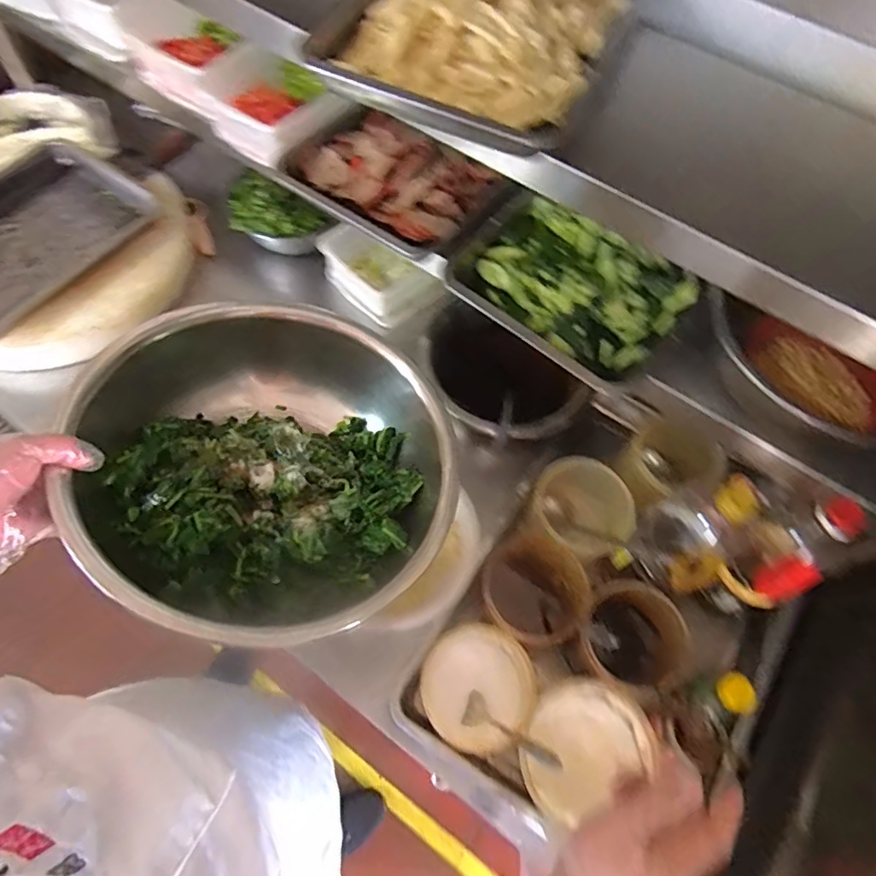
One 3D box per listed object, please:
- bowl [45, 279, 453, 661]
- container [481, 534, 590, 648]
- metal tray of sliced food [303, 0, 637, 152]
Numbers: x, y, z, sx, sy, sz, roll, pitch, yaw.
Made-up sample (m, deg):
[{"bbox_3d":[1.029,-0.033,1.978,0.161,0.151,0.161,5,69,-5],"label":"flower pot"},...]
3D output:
[{"bbox_3d":[-0.181,0.034,0.618,0.346,0.180,0.375,-27,68,-16],"label":"bowl"},{"bbox_3d":[0.126,0.199,0.727,0.123,0.086,0.127,1,63,-3],"label":"container"},{"bbox_3d":[0.051,-0.454,0.607,0.284,0.050,0.374,21,64,7],"label":"metal tray of sliced food"}]

